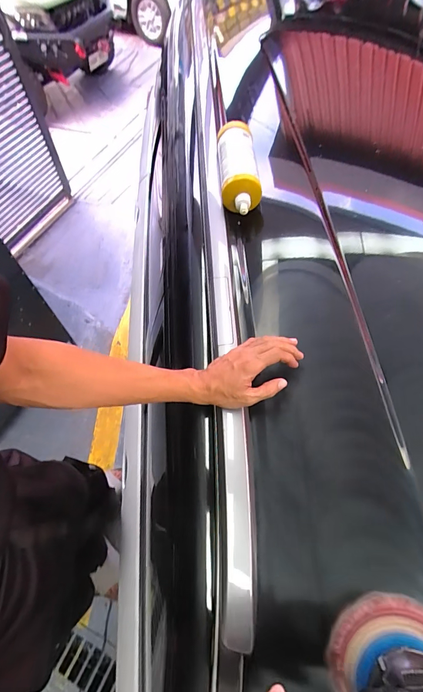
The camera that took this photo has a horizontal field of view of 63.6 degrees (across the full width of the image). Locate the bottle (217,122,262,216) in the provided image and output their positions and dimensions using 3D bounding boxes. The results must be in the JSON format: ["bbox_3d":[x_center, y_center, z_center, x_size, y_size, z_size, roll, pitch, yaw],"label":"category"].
[{"bbox_3d":[0.059,-0.376,0.739,0.083,0.079,0.237,-1,63,-2],"label":"bottle"}]

